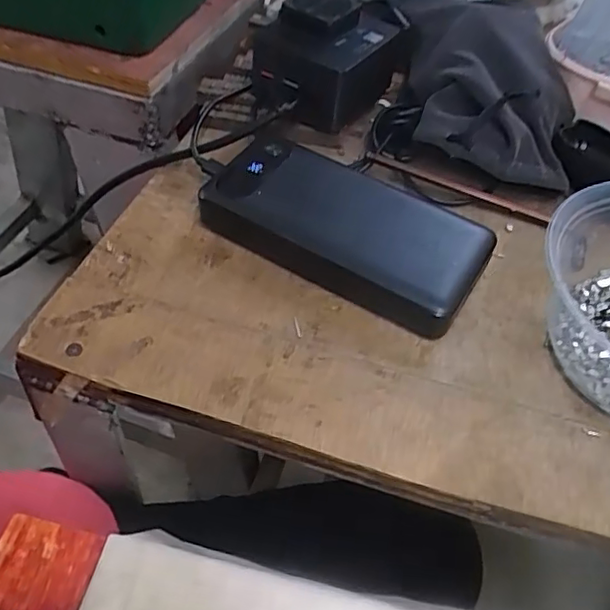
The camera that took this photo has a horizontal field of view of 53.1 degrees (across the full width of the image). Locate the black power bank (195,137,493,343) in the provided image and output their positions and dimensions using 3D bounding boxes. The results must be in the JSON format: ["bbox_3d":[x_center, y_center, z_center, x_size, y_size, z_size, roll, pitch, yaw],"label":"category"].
[{"bbox_3d":[0.021,-0.044,0.343,0.155,0.028,0.070,27,52,17],"label":"black power bank"}]

